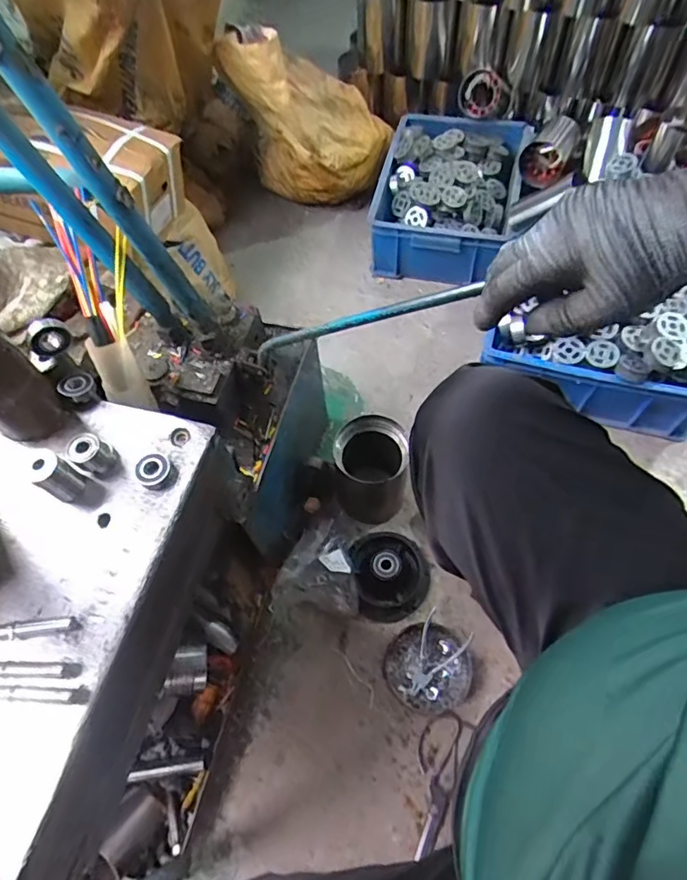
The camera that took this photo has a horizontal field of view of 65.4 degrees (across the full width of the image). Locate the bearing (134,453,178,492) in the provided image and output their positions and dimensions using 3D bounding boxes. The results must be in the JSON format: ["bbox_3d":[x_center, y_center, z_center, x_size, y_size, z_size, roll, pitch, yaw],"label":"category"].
[{"bbox_3d":[-0.176,0.031,0.504,0.036,0.015,0.032,26,66,17],"label":"bearing"}]

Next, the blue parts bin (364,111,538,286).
[{"bbox_3d":[0.245,-0.572,1.237,0.298,0.155,0.427,12,63,10],"label":"blue parts bin"}]

